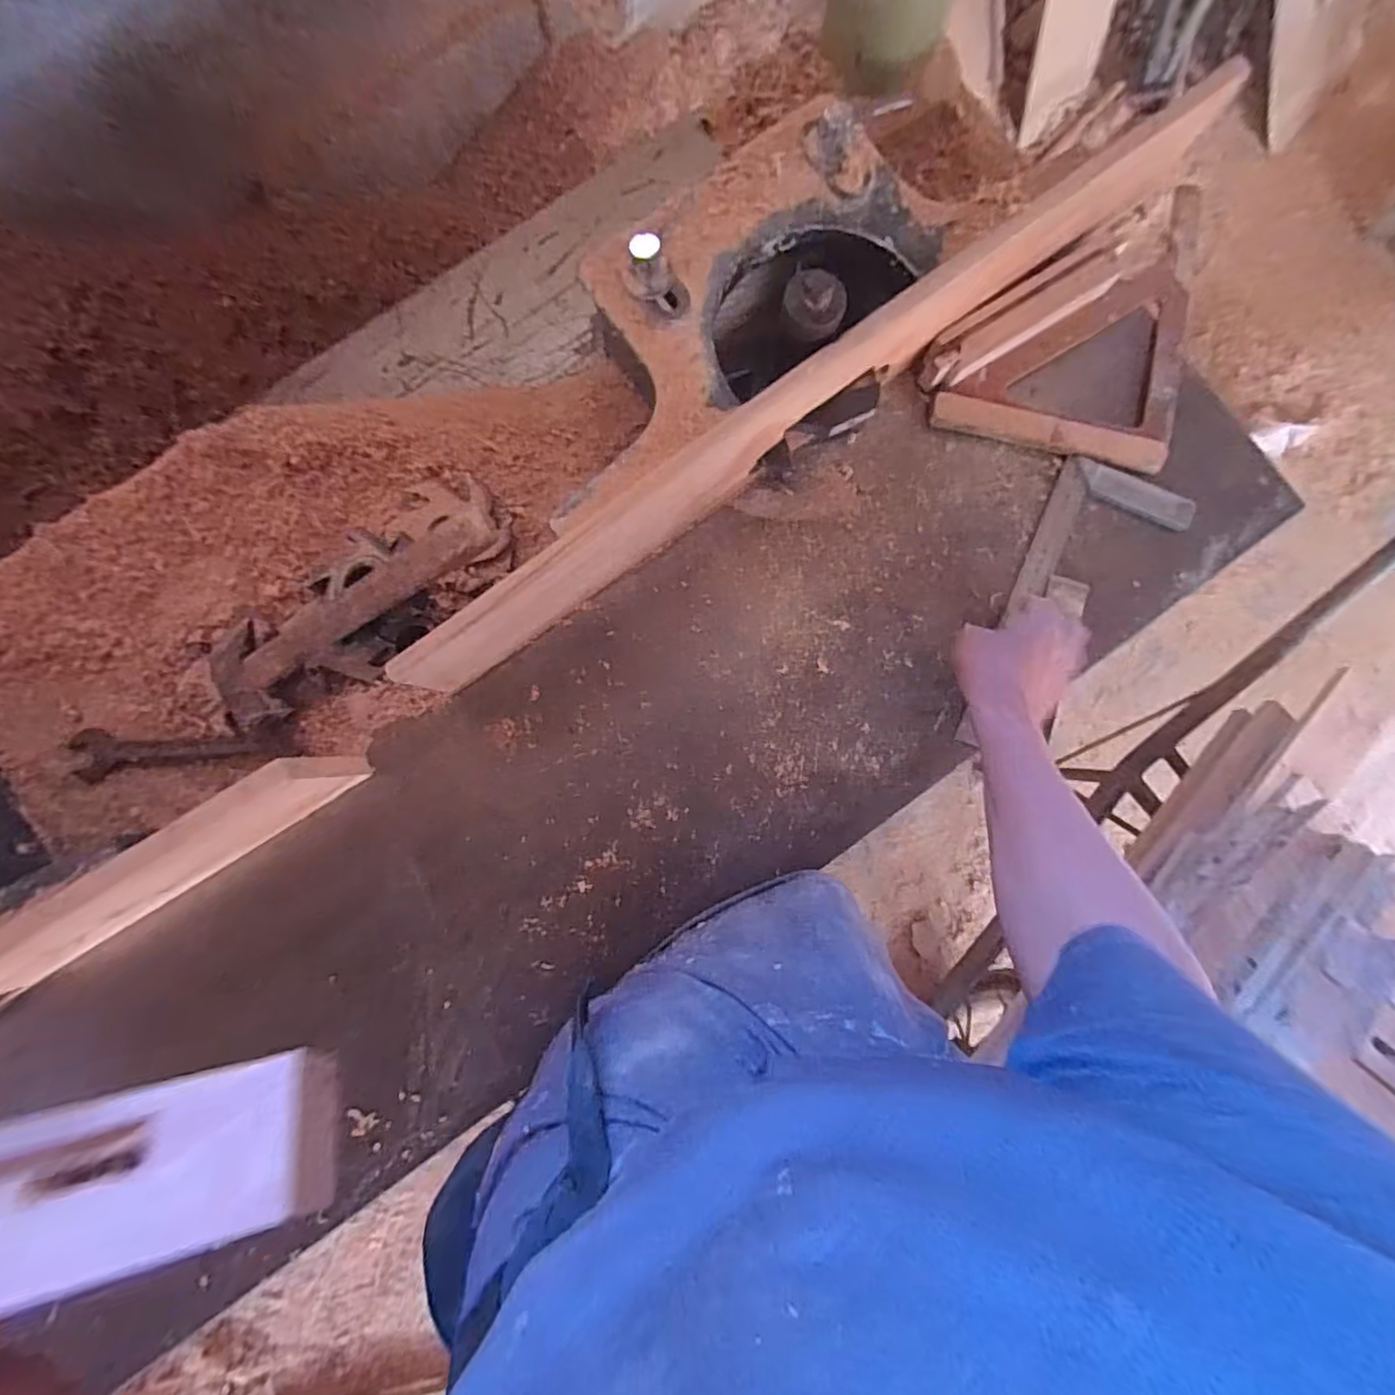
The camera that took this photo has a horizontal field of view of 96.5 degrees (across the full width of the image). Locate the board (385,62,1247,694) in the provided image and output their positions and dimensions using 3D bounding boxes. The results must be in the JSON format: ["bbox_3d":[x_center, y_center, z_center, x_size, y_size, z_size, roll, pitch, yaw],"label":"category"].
[{"bbox_3d":[0.106,-0.263,0.545,0.831,0.129,0.022,-37,87,-2],"label":"board"}]

